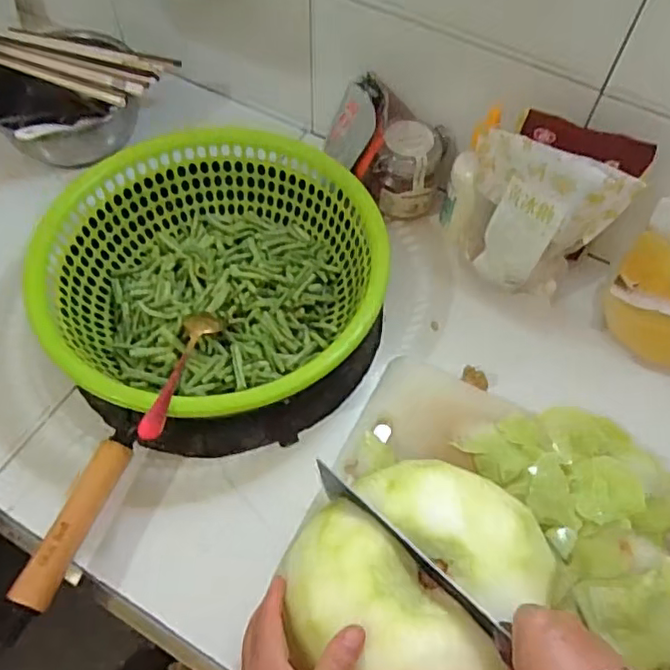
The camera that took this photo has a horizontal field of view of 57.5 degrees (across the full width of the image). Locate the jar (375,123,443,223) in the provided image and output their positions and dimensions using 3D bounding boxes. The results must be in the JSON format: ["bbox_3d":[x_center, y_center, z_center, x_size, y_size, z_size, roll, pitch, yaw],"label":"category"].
[{"bbox_3d":[0.088,-0.198,0.735,0.073,0.082,0.075,1,60,-1],"label":"jar"}]

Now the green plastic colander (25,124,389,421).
[{"bbox_3d":[-0.128,-0.063,0.664,0.336,0.105,0.335,1,60,-1],"label":"green plastic colander"}]

